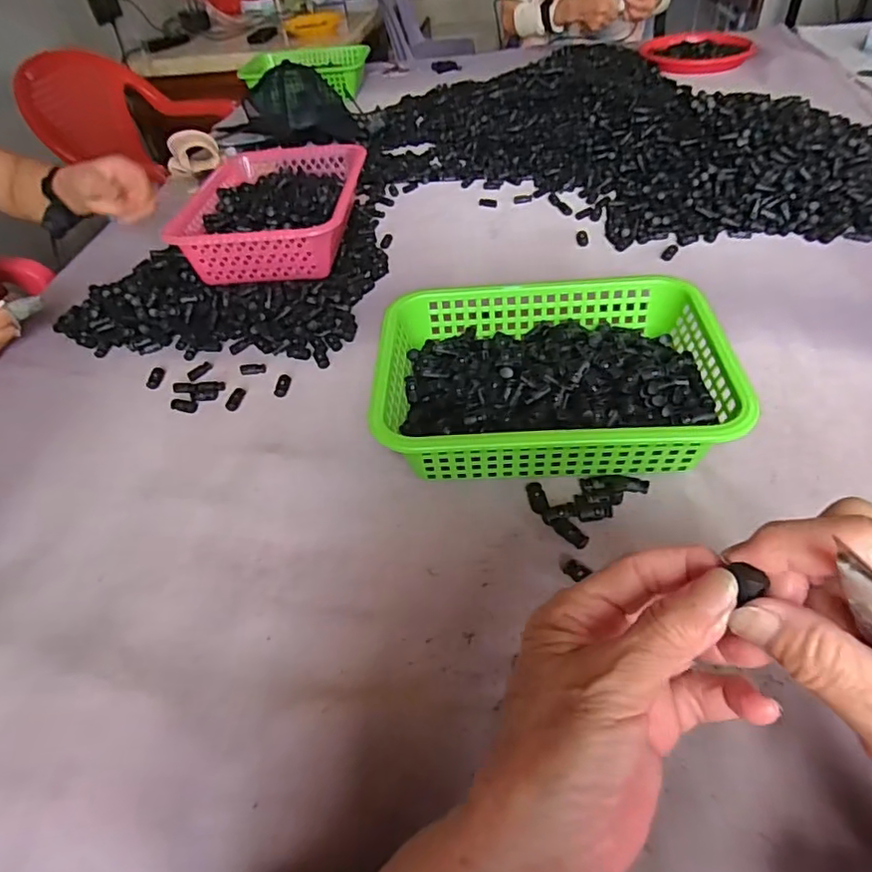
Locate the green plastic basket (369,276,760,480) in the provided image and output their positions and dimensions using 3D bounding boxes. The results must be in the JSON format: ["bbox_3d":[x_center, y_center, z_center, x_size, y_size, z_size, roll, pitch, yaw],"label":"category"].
[{"bbox_3d":[0.098,-0.051,0.527,0.293,0.079,0.209,-1,44,5],"label":"green plastic basket"}]

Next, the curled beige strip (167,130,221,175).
[{"bbox_3d":[-0.450,-0.519,1.074,0.096,0.069,0.091,-19,46,-13],"label":"curled beige strip"}]

